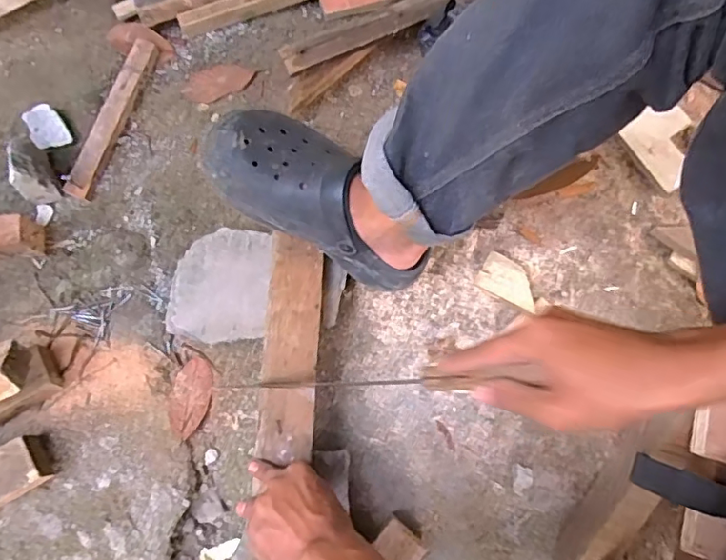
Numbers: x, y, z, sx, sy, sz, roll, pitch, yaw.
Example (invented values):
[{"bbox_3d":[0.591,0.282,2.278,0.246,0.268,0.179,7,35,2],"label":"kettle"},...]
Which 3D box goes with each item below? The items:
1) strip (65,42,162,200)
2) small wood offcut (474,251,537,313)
[{"bbox_3d":[-0.338,-0.221,0.740,0.033,0.027,0.235,19,77,3],"label":"strip"},{"bbox_3d":[0.189,0.002,0.699,0.079,0.010,0.052,28,75,18],"label":"small wood offcut"}]

